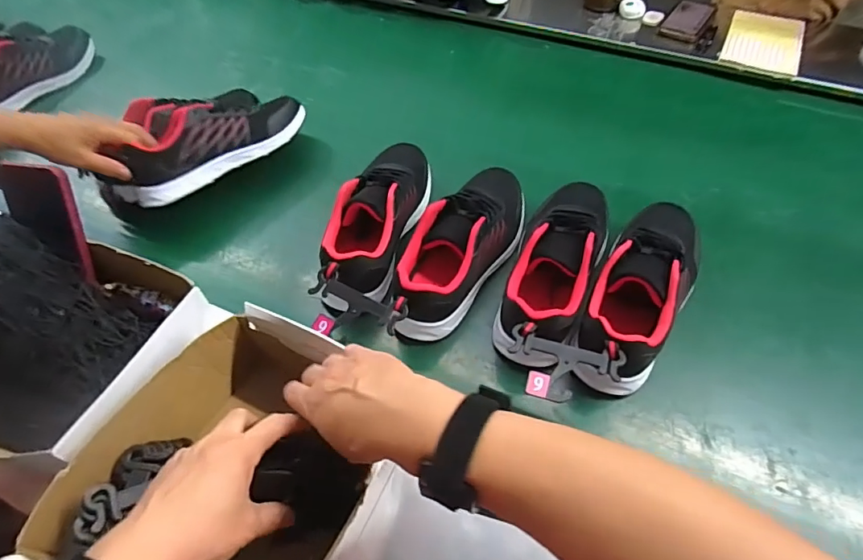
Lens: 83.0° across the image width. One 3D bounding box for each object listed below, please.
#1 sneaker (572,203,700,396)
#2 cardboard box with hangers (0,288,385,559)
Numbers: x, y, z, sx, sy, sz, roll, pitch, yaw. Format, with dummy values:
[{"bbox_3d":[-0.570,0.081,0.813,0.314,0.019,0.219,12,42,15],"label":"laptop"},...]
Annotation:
[{"bbox_3d":[0.238,0.002,0.535,0.093,0.080,0.267,27,59,20],"label":"sneaker"},{"bbox_3d":[-0.166,0.159,0.400,0.225,0.111,0.255,16,56,14],"label":"cardboard box with hangers"}]

